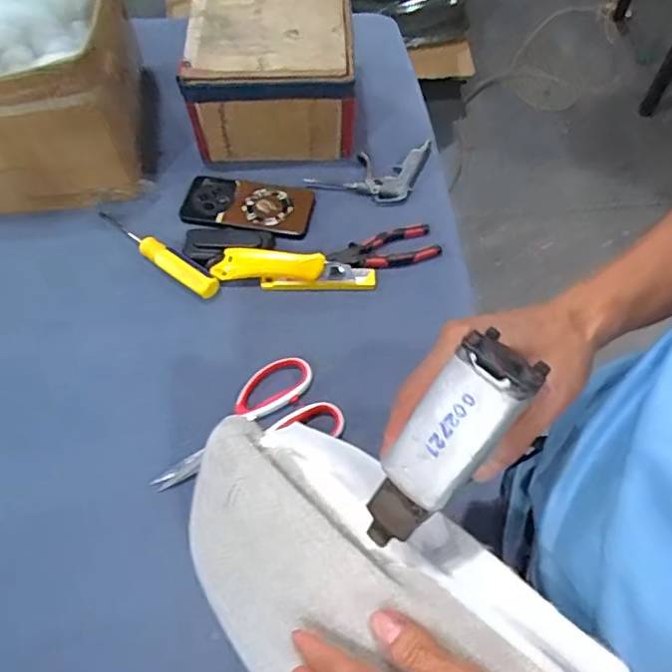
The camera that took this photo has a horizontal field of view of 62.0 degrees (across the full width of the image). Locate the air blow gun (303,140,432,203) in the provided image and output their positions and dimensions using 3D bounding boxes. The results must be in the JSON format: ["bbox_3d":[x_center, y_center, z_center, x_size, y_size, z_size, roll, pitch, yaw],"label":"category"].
[{"bbox_3d":[0.052,-0.220,0.748,0.178,0.024,0.094,-11,61,-8],"label":"air blow gun"}]

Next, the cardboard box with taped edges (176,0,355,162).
[{"bbox_3d":[-0.084,-0.350,0.757,0.205,0.130,0.186,-1,60,-2],"label":"cardboard box with taped edges"}]

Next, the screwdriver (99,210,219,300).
[{"bbox_3d":[-0.217,-0.104,0.670,0.196,0.020,0.027,34,64,17],"label":"screwdriver"}]

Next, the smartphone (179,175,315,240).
[{"bbox_3d":[-0.114,-0.169,0.724,0.165,0.011,0.089,11,60,4],"label":"smartphone"}]

